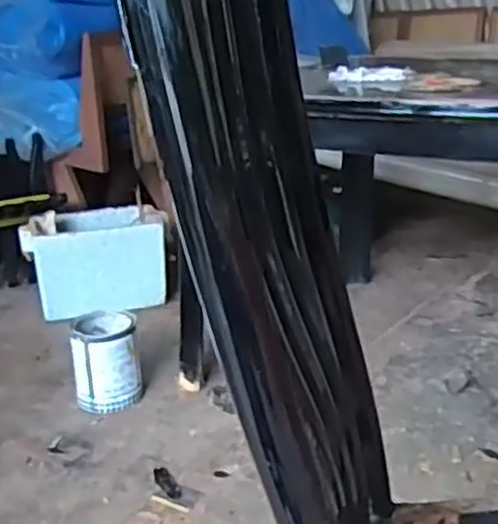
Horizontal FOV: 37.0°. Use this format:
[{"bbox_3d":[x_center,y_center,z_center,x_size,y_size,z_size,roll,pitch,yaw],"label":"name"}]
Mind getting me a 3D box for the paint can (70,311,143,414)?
[{"bbox_3d":[-0.353,0.244,1.842,0.157,0.209,0.157,-4,21,2],"label":"paint can"}]

